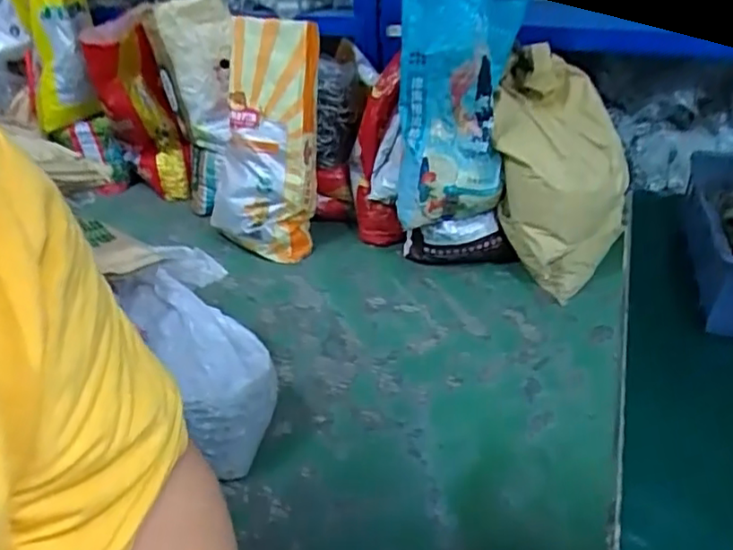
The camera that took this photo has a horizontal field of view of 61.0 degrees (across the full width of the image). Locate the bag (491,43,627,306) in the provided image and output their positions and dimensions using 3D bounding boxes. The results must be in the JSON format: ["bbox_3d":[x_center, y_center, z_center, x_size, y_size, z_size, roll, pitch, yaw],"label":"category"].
[{"bbox_3d":[0.463,-0.242,1.495,0.306,0.556,0.175,24,42,34],"label":"bag"}]

